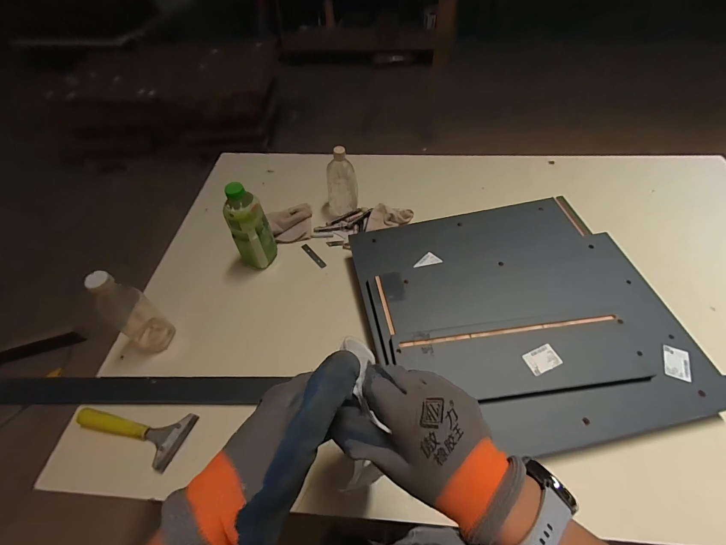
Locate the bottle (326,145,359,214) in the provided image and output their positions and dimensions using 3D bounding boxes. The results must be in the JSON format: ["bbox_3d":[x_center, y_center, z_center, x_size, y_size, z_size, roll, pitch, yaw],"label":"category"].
[{"bbox_3d":[-0.059,-0.249,0.931,0.085,0.175,0.069,-6,52,-1],"label":"bottle"}]

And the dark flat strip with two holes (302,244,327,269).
[{"bbox_3d":[-0.130,-0.043,0.901,0.018,0.004,0.099,-35,58,-22],"label":"dark flat strip with two holes"}]

